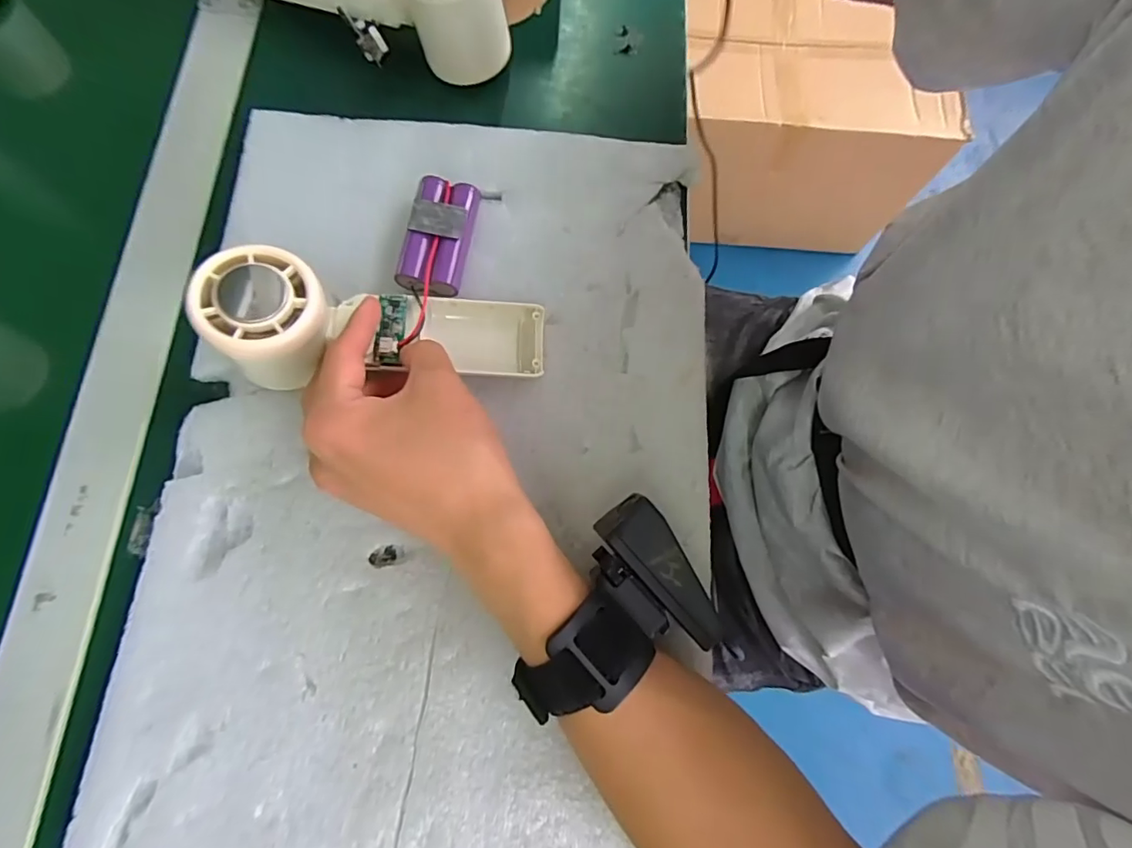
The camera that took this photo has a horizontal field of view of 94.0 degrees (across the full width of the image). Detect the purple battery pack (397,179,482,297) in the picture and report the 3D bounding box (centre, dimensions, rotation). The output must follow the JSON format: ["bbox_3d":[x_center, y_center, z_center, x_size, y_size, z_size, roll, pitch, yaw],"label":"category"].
[{"bbox_3d":[-0.072,-0.106,0.302,0.034,0.021,0.068,10,74,1],"label":"purple battery pack"}]

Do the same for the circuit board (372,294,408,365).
[{"bbox_3d":[-0.091,-0.051,0.274,0.014,0.008,0.039,3,71,-1],"label":"circuit board"}]

